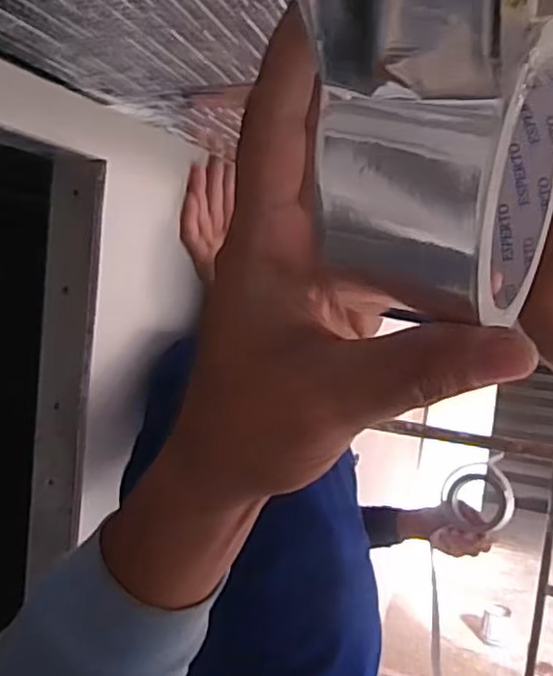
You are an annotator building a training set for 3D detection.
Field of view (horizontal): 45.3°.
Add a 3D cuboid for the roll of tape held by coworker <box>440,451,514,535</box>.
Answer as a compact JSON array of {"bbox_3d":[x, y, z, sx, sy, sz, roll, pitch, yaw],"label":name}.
[{"bbox_3d":[0.337,0.256,1.108,0.115,0.122,0.044,8,6,25],"label":"roll of tape held by coworker"}]

